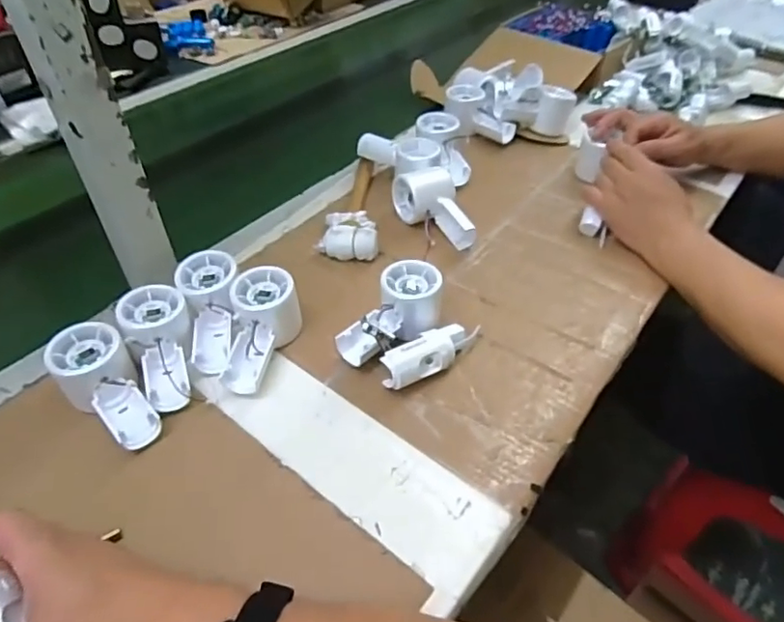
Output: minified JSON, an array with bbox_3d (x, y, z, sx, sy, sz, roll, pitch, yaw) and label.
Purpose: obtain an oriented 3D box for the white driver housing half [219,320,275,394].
[{"bbox_3d":[-0.127,0.041,0.499,0.035,0.015,0.064,10,66,11],"label":"white driver housing half"}]

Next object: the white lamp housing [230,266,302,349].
[{"bbox_3d":[-0.118,0.000,0.528,0.059,0.058,0.063,-12,45,-12],"label":"white lamp housing"}]

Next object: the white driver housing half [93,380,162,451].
[{"bbox_3d":[-0.219,0.085,0.464,0.034,0.026,0.058,-32,52,-28],"label":"white driver housing half"}]

